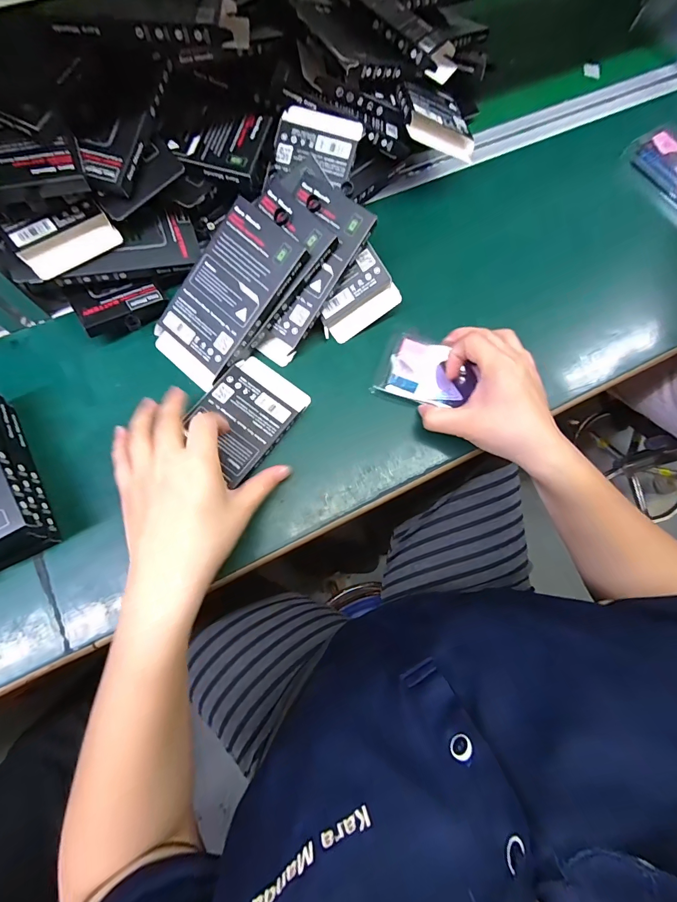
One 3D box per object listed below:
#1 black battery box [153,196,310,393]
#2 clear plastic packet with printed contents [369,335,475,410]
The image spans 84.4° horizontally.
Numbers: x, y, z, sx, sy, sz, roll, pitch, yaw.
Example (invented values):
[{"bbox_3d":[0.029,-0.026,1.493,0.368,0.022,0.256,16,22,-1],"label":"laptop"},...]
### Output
[{"bbox_3d":[-0.102,-0.136,0.332,0.077,0.007,0.151,42,102,6],"label":"black battery box"},{"bbox_3d":[0.085,-0.071,0.354,0.085,0.016,0.059,19,74,7],"label":"clear plastic packet with printed contents"}]

